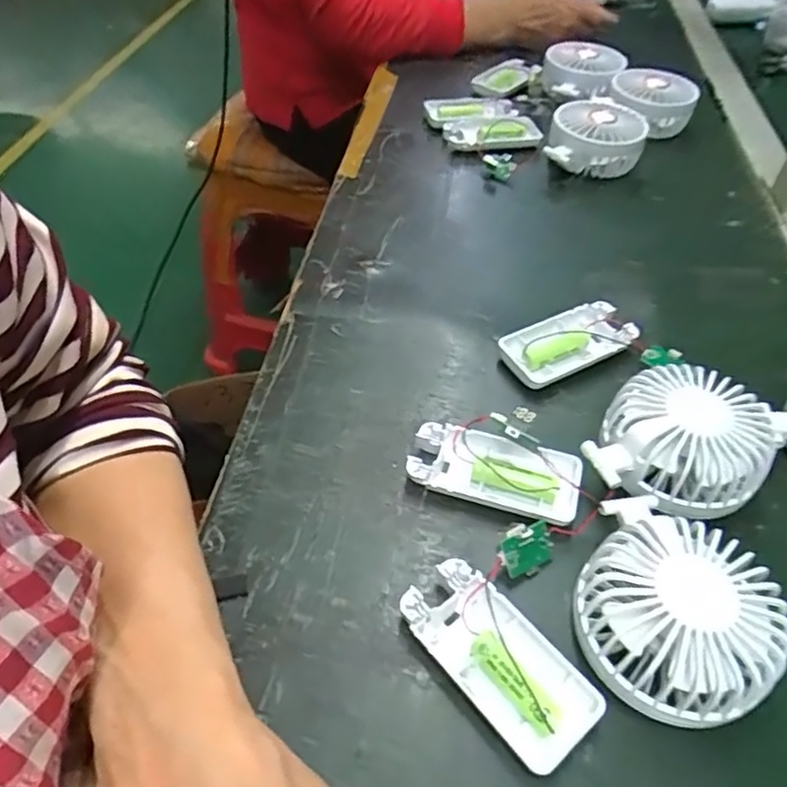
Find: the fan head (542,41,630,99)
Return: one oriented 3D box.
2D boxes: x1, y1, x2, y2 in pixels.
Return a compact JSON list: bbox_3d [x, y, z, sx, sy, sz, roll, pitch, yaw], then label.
[{"bbox_3d":[0.202,-0.349,0.688,0.085,0.031,0.084,18,50,14],"label":"fan head"}]

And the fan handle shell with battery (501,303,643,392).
[{"bbox_3d":[0.121,-0.034,0.436,0.093,0.019,0.043,-21,52,-20],"label":"fan handle shell with battery"}]

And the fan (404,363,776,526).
[{"bbox_3d":[0.113,0.029,0.359,0.204,0.047,0.085,-2,48,-4],"label":"fan"}]

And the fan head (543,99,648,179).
[{"bbox_3d":[0.196,-0.244,0.609,0.089,0.049,0.080,17,50,13],"label":"fan head"}]

